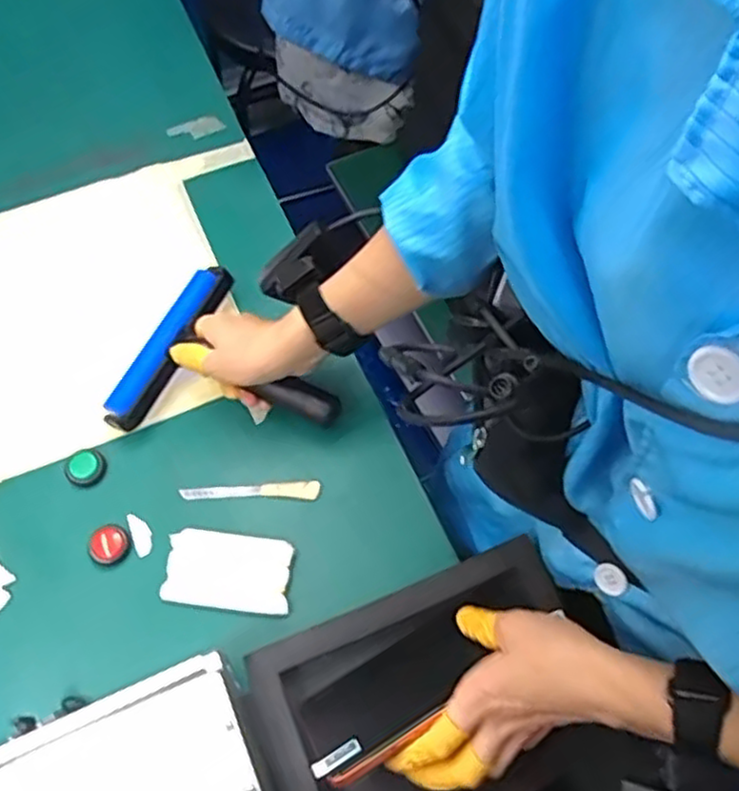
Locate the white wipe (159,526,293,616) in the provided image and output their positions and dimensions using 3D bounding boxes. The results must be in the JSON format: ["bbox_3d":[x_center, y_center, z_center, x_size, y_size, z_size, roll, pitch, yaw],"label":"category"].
[{"bbox_3d":[-0.110,0.135,0.550,0.094,0.004,0.056,6,66,1],"label":"white wipe"}]

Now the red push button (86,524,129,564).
[{"bbox_3d":[-0.205,0.115,0.555,0.031,0.008,0.029,1,66,-2],"label":"red push button"}]

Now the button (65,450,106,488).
[{"bbox_3d":[-0.231,0.060,0.577,0.030,0.014,0.024,-29,70,-14],"label":"button"}]

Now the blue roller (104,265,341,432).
[{"bbox_3d":[-0.110,-0.019,0.586,0.175,0.034,0.159,25,67,9],"label":"blue roller"}]

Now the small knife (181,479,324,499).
[{"bbox_3d":[-0.097,0.077,0.582,0.112,0.008,0.015,1,66,-2],"label":"small knife"}]

